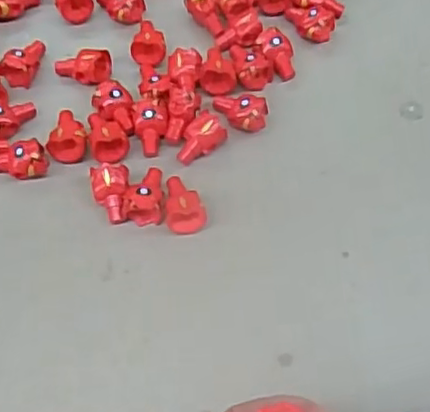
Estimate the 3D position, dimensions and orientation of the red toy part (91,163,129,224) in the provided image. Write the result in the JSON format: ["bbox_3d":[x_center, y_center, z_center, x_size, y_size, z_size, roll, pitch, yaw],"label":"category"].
[{"bbox_3d":[-0.045,-0.005,0.286,0.015,0.014,0.023,-4,65,-2],"label":"red toy part"}]

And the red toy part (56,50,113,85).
[{"bbox_3d":[-0.064,-0.066,0.317,0.026,0.014,0.017,-1,65,0],"label":"red toy part"}]

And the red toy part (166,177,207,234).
[{"bbox_3d":[-0.013,-0.002,0.284,0.016,0.013,0.027,-4,65,-2],"label":"red toy part"}]

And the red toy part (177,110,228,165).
[{"bbox_3d":[-0.008,-0.031,0.297,0.016,0.011,0.024,41,71,17],"label":"red toy part"}]

